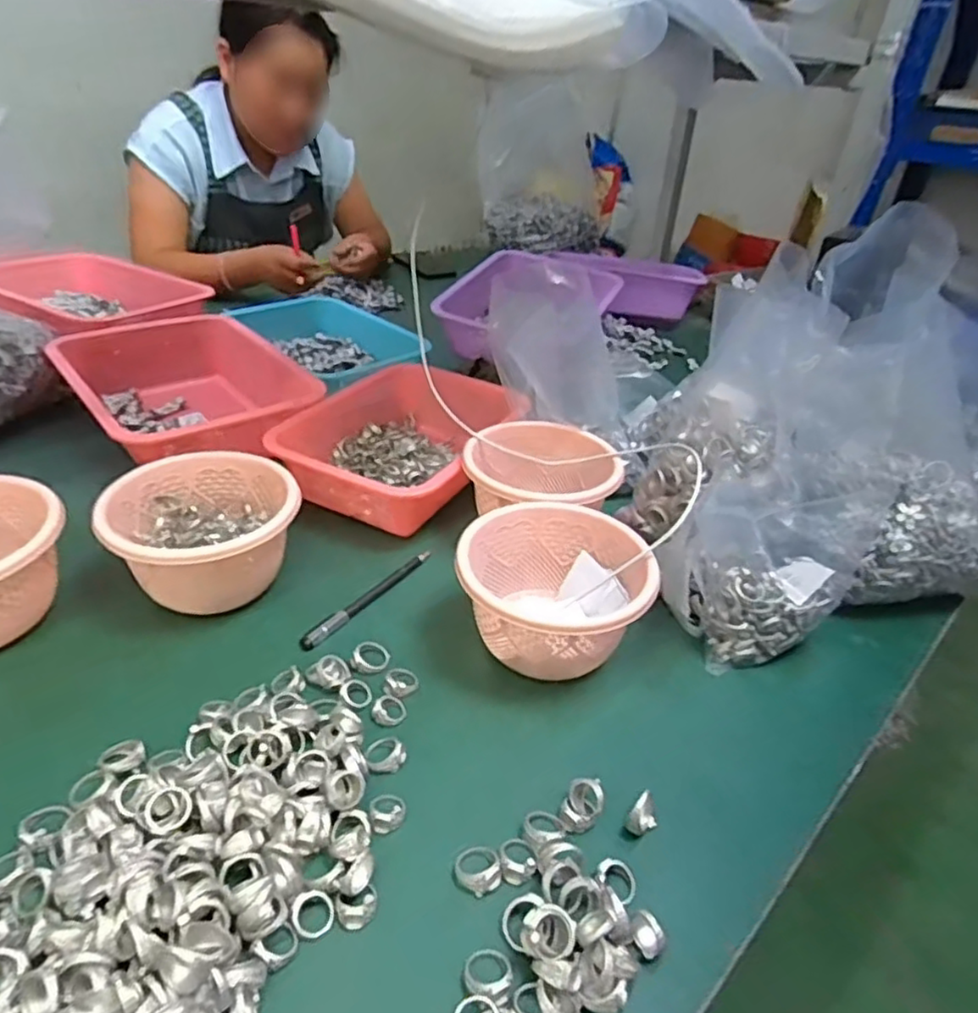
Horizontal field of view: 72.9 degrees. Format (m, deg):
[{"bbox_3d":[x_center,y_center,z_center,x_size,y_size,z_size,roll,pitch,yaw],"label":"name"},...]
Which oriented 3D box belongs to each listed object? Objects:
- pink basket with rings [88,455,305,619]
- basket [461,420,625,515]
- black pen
[{"bbox_3d":[-0.237,0.022,0.552,0.146,0.076,0.136,-20,42,-32],"label":"pink basket with rings"},{"bbox_3d":[0.047,-0.020,0.647,0.140,0.082,0.142,7,34,2],"label":"basket"},{"bbox_3d":[-0.102,0.076,0.570,0.013,0.008,0.150,25,38,25],"label":"black pen"}]

